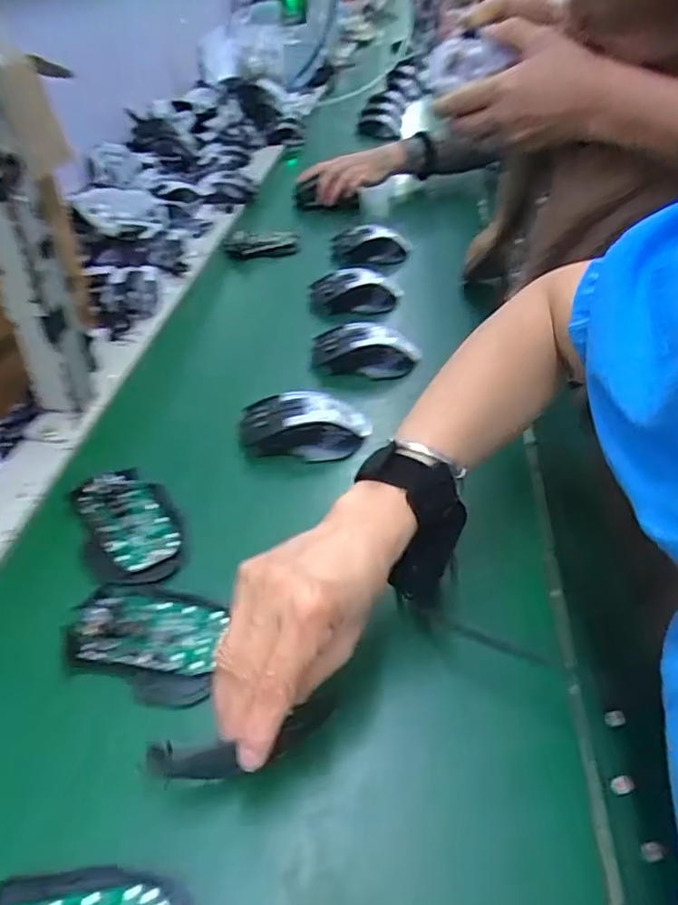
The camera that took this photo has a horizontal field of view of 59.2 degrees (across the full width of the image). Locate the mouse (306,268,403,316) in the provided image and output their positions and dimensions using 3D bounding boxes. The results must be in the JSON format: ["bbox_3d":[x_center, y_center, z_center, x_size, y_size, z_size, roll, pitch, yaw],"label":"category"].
[{"bbox_3d":[0.020,-0.206,0.759,0.116,0.031,0.068,1,41,1],"label":"mouse"}]

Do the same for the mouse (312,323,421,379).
[{"bbox_3d":[0.029,-0.111,0.645,0.116,0.037,0.059,2,41,2],"label":"mouse"}]

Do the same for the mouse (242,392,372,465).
[{"bbox_3d":[-0.032,-0.024,0.550,0.115,0.038,0.059,3,41,3],"label":"mouse"}]

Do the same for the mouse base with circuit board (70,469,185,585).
[{"bbox_3d":[-0.160,0.052,0.453,0.068,0.021,0.107,-18,44,-20],"label":"mouse base with circuit board"}]

